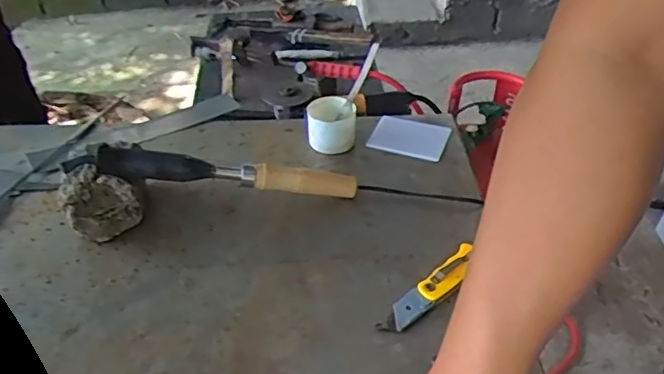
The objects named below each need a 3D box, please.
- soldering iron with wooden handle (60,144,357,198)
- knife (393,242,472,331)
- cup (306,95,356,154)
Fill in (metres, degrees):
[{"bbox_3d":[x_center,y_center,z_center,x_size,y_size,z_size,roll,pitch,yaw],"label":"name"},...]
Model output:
[{"bbox_3d":[-0.130,-0.018,0.675,0.321,0.032,0.030,6,37,-14],"label":"soldering iron with wooden handle"},{"bbox_3d":[0.105,0.099,0.597,0.124,0.016,0.027,-31,47,-31],"label":"knife"},{"bbox_3d":[-0.001,-0.082,0.799,0.064,0.055,0.064,-1,39,1],"label":"cup"}]

